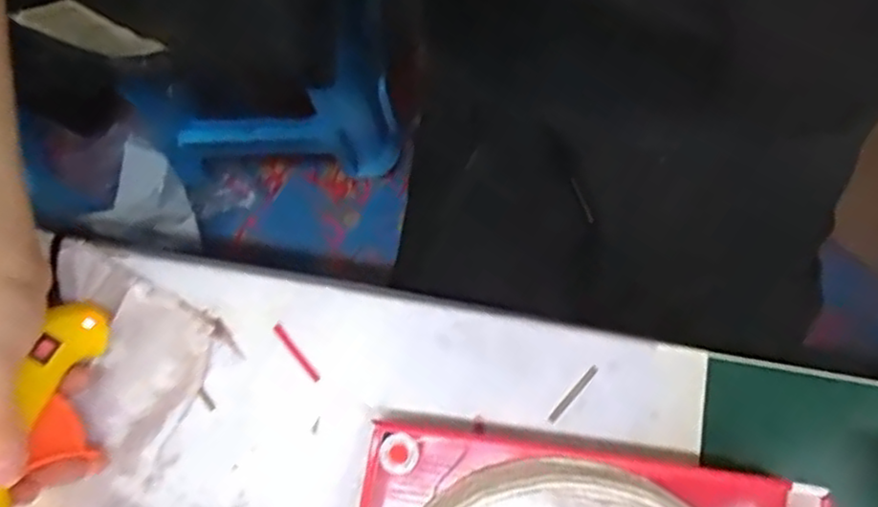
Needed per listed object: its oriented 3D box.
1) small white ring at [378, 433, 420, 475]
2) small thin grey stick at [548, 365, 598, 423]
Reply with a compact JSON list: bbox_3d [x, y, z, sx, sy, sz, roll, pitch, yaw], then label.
[{"bbox_3d":[-0.021,0.102,0.343,0.019,0.006,0.021,35,81,7],"label":"small white ring"},{"bbox_3d":[0.077,0.080,0.386,0.004,0.004,0.041,41,81,10],"label":"small thin grey stick"}]

